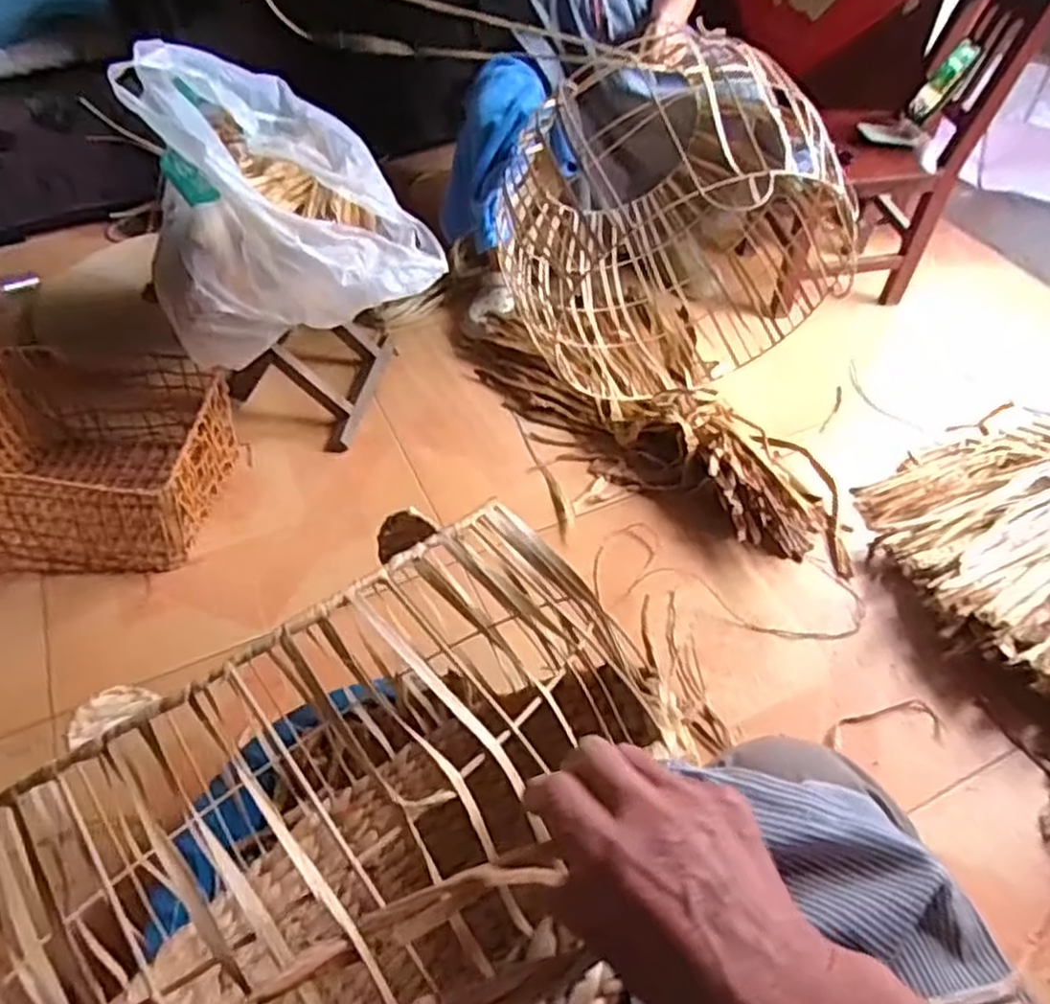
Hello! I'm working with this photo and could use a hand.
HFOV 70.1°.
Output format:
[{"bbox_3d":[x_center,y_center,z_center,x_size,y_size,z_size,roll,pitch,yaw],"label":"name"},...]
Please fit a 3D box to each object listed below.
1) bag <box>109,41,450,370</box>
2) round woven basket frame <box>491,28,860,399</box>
[{"bbox_3d":[-0.376,-0.475,1.121,0.392,0.280,0.486,-17,52,-14],"label":"bag"},{"bbox_3d":[0.244,-0.470,1.298,0.577,0.515,0.448,1,50,1],"label":"round woven basket frame"}]

